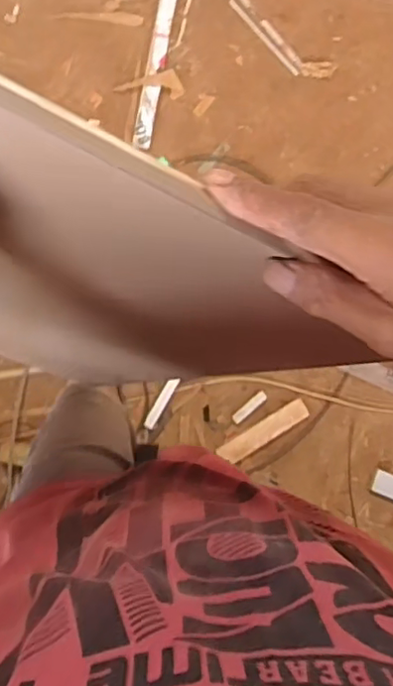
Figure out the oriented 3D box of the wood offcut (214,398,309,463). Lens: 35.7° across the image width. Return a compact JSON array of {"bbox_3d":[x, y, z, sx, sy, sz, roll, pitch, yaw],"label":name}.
[{"bbox_3d":[0.154,0.199,1.370,0.221,0.020,0.049,-31,90,-9],"label":"wood offcut"}]

